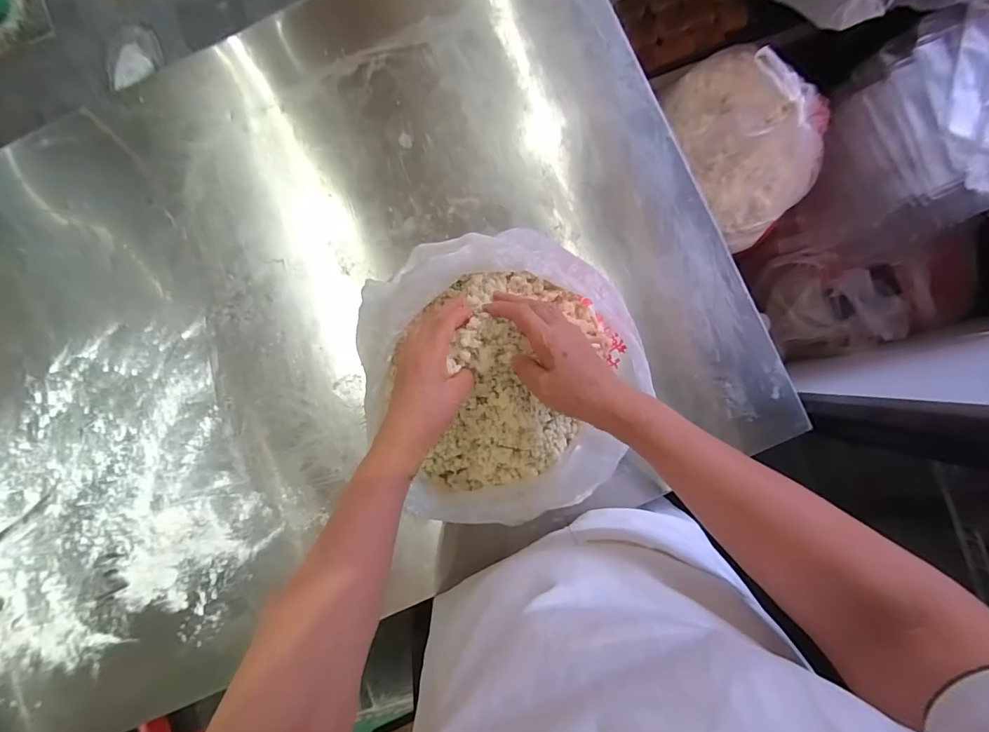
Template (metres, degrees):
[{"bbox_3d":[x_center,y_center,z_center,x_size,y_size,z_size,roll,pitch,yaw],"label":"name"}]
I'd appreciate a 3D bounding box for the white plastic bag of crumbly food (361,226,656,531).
[{"bbox_3d":[0.015,0.009,0.466,0.266,0.152,0.285,-16,89,2],"label":"white plastic bag of crumbly food"}]

